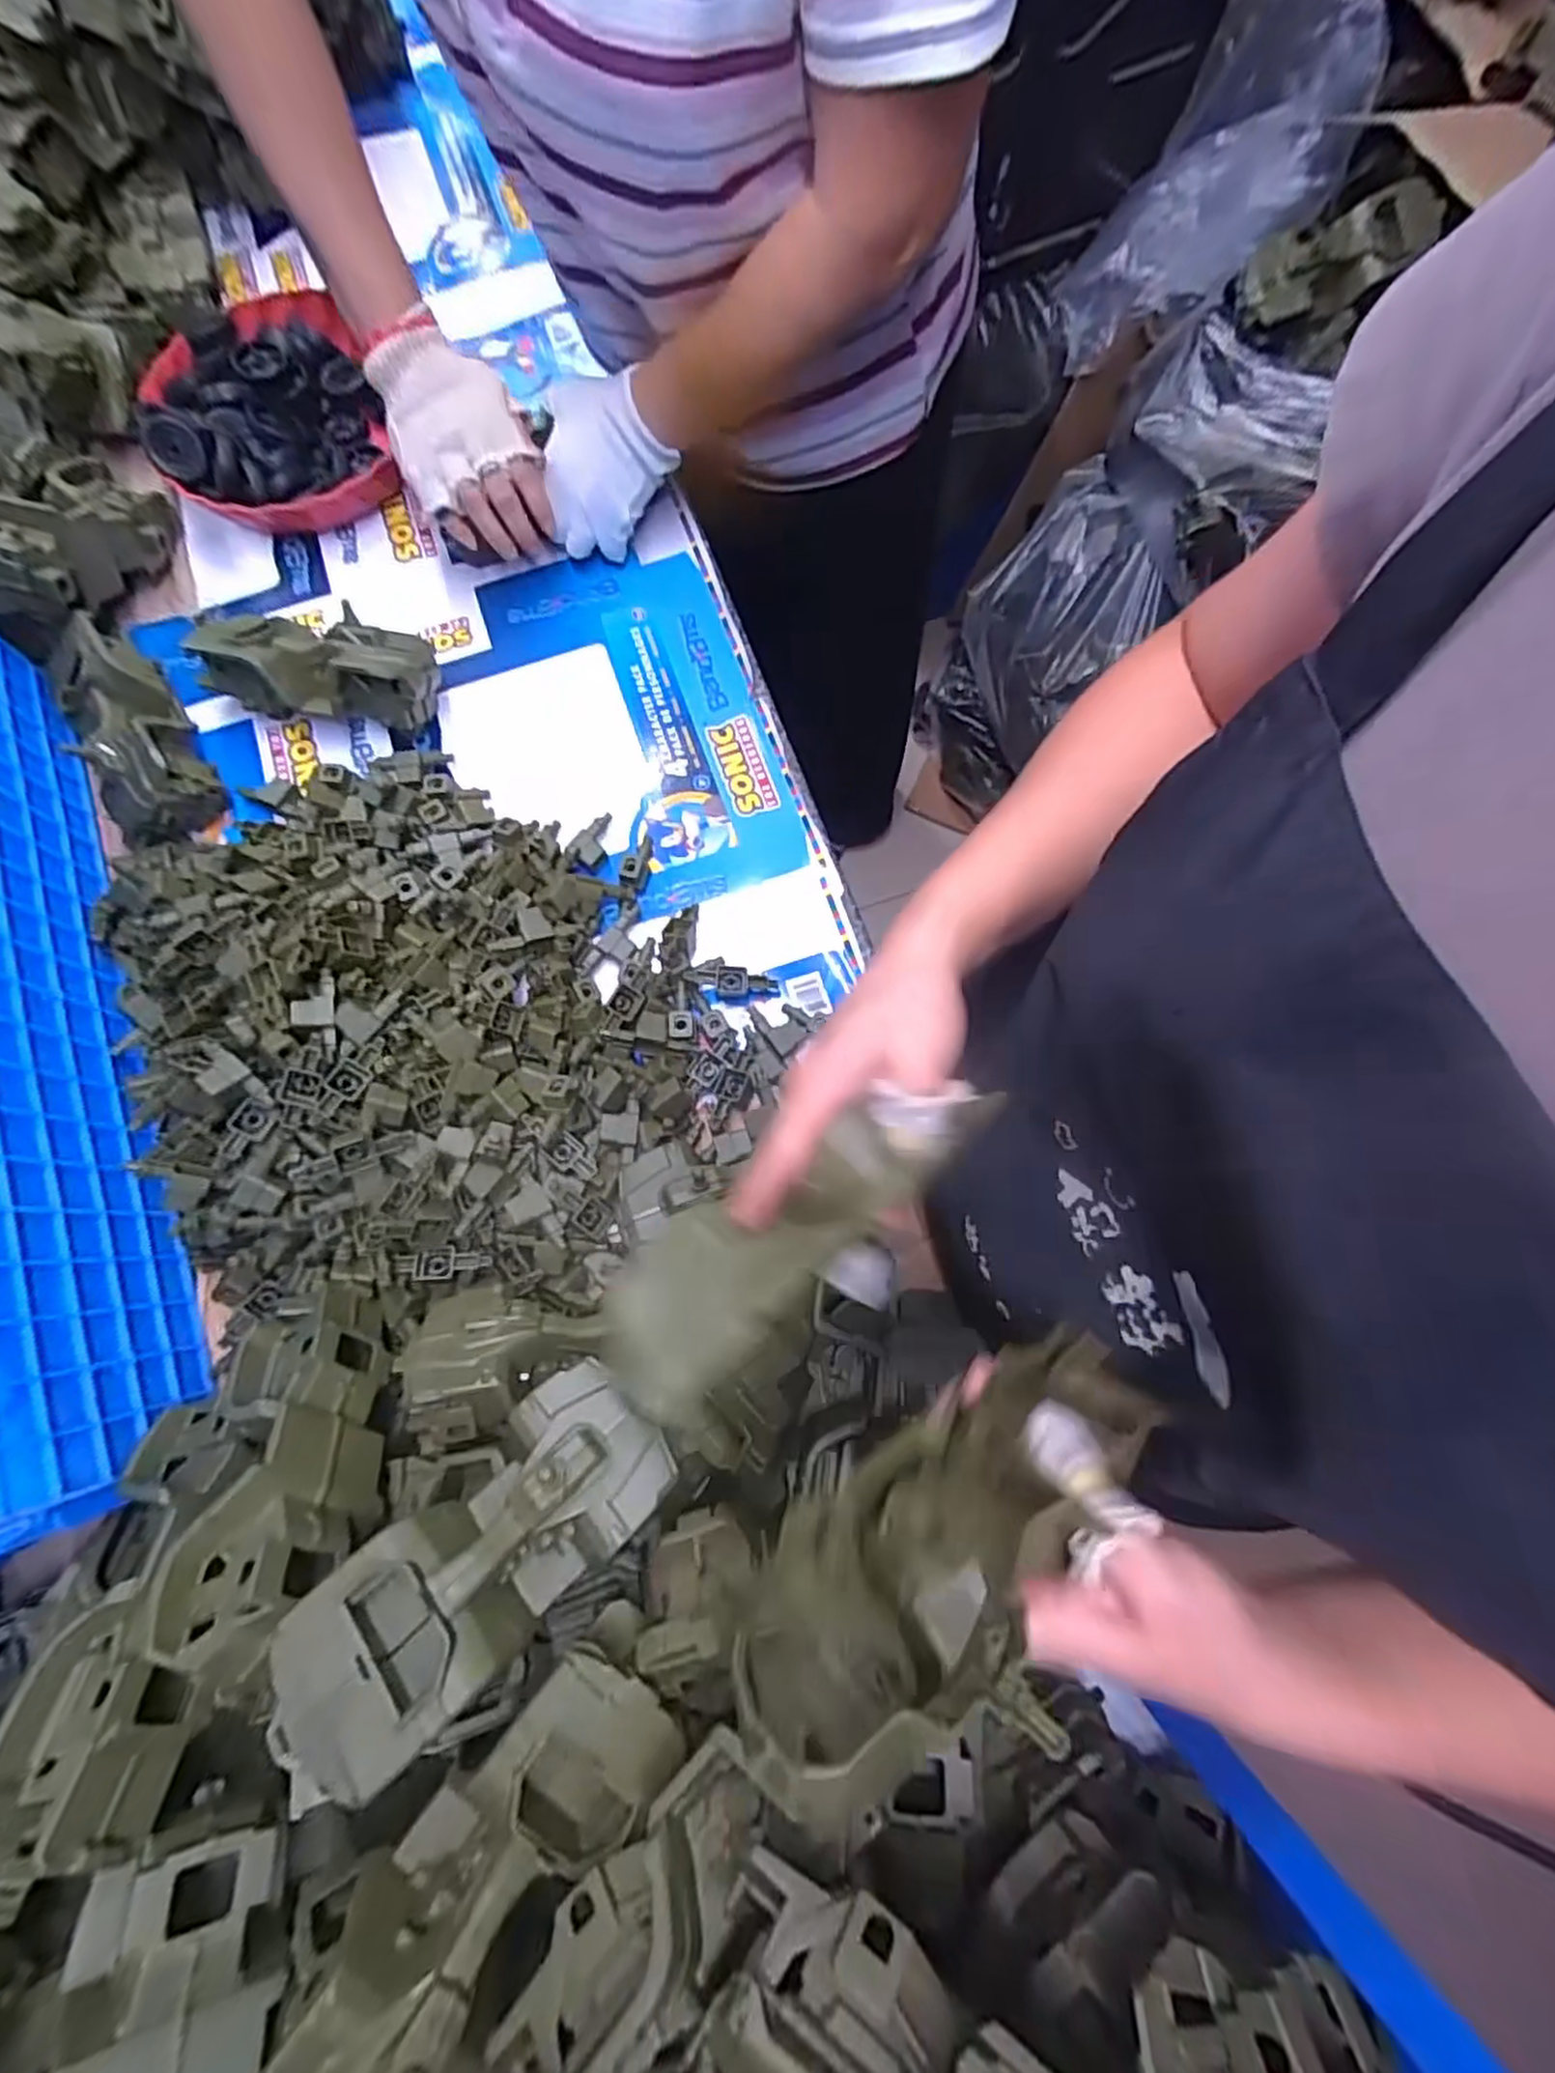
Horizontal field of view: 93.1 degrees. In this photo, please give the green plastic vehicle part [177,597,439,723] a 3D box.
[{"bbox_3d":[-0.356,-0.289,0.582,0.175,0.079,0.068,9,77,3],"label":"green plastic vehicle part"}]

